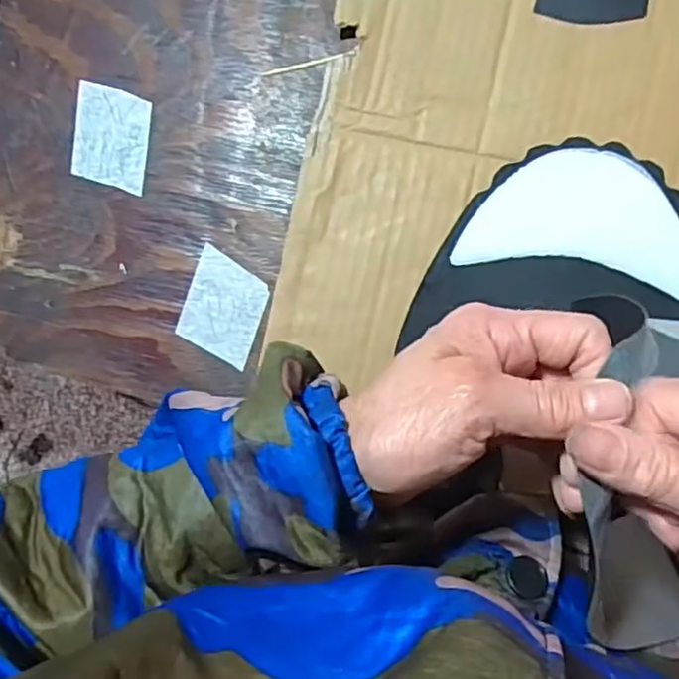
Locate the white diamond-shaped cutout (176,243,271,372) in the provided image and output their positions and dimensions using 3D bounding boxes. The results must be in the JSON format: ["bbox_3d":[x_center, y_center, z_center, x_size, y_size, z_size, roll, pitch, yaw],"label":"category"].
[{"bbox_3d":[-0.071,-0.020,0.411,0.048,0.004,0.062,18,89,4],"label":"white diamond-shaped cutout"}]

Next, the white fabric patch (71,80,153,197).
[{"bbox_3d":[-0.144,-0.126,0.416,0.048,0.005,0.063,7,94,9],"label":"white fabric patch"}]

